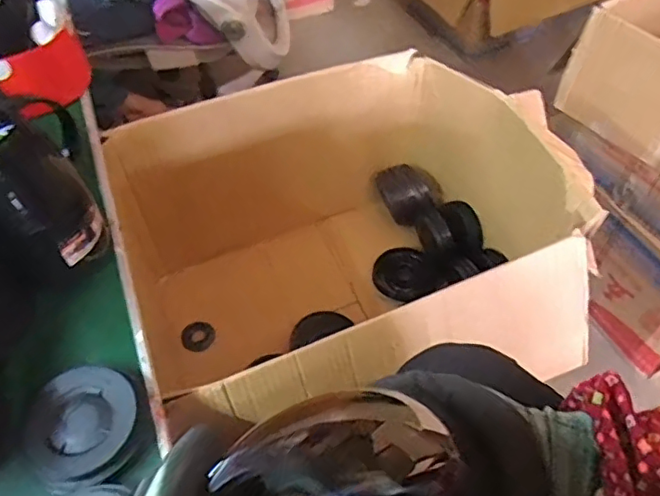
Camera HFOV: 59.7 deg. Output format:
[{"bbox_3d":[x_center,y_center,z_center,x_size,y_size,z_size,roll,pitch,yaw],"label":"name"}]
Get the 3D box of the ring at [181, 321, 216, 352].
[{"bbox_3d":[-0.246,0.163,1.073,0.061,0.011,0.063,-1,52,1],"label":"ring"}]

